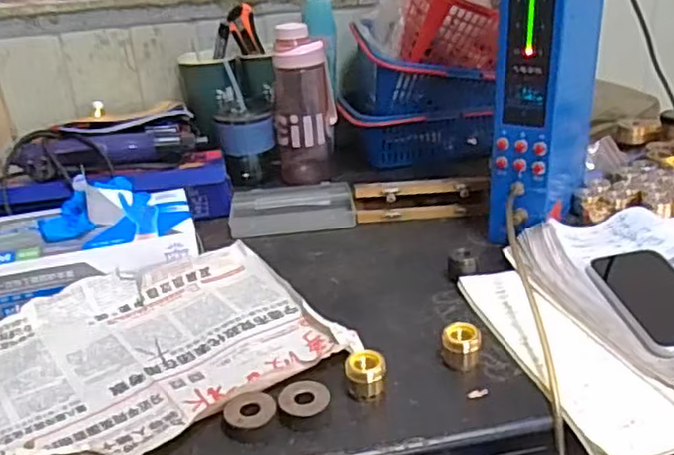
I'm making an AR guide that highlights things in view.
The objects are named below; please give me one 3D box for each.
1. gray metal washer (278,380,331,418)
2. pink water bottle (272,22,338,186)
[{"bbox_3d":[-0.025,0.139,0.538,0.039,0.017,0.037,-7,26,-6],"label":"gray metal washer"},{"bbox_3d":[-0.045,-0.173,0.946,0.084,0.203,0.077,-5,26,-1],"label":"pink water bottle"}]

